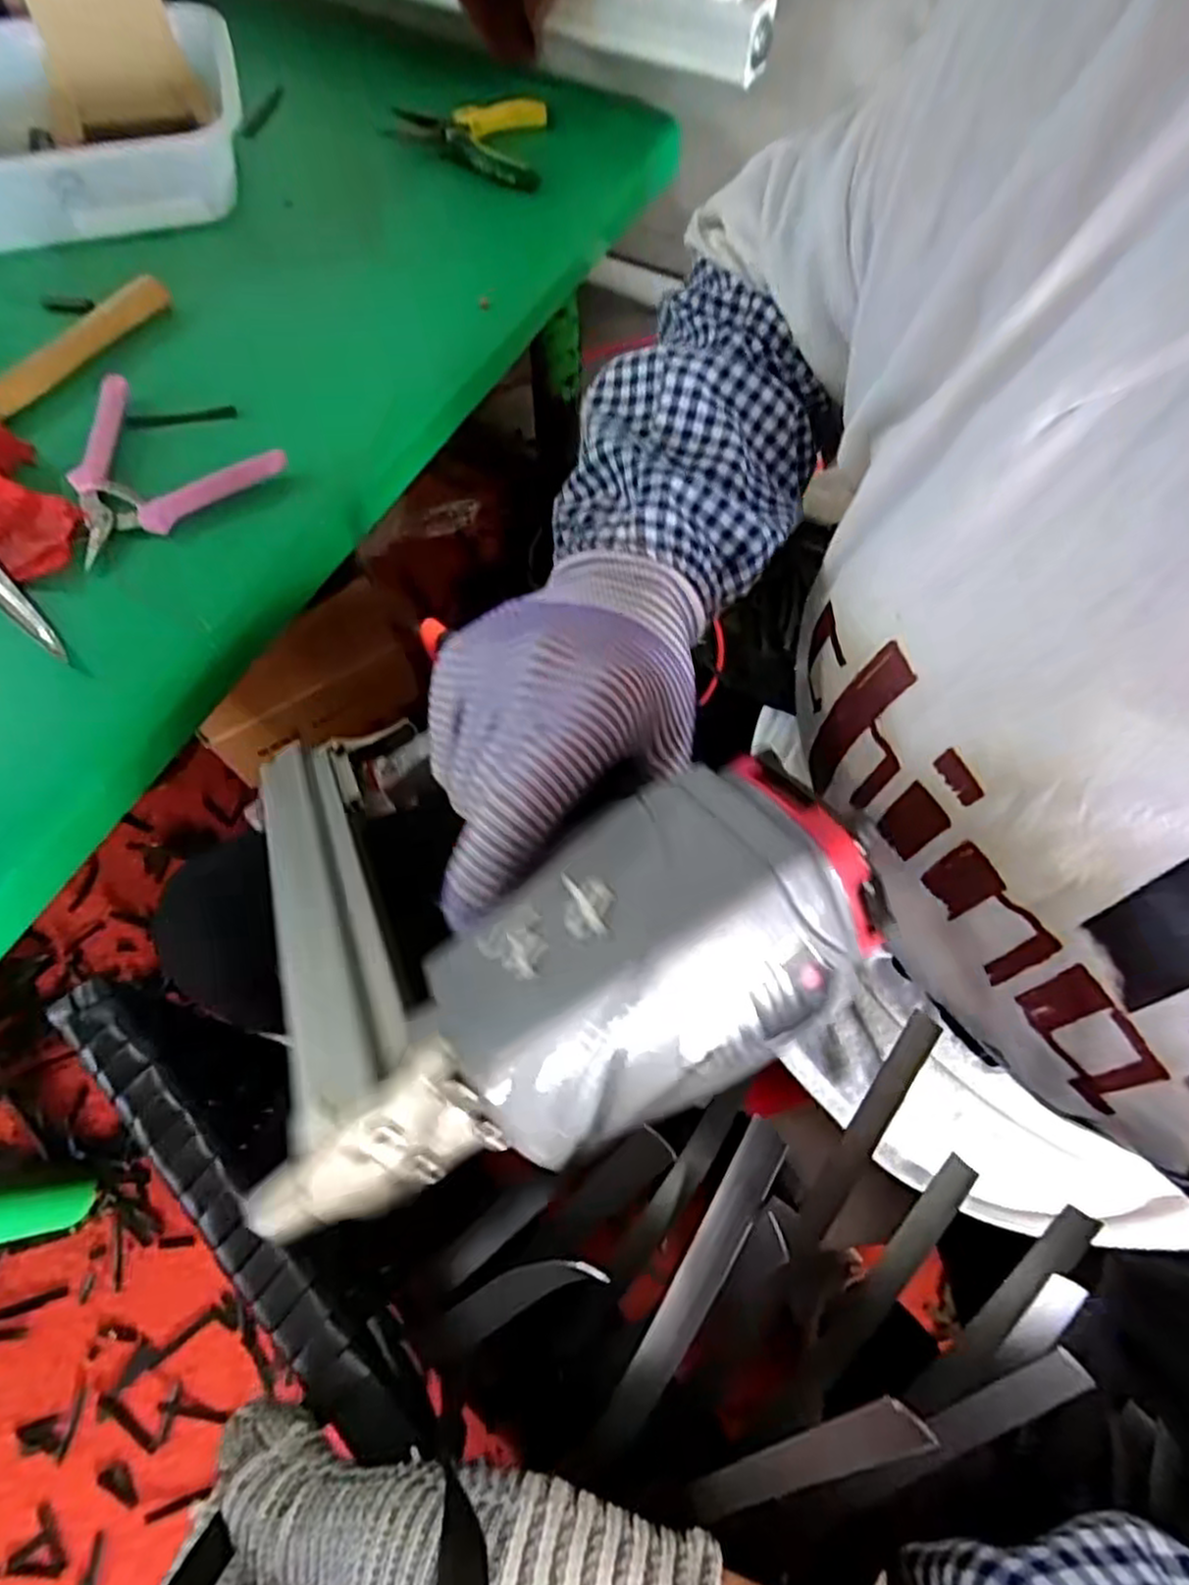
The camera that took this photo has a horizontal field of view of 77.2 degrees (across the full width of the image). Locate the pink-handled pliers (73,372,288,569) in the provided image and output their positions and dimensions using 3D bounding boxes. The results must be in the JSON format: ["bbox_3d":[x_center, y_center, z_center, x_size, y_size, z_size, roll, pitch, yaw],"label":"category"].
[{"bbox_3d":[-0.296,-0.228,0.497,0.134,0.032,0.118,-35,71,-13],"label":"pink-handled pliers"}]

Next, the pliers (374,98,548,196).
[{"bbox_3d":[-0.114,-0.586,0.665,0.135,0.030,0.107,4,64,1],"label":"pliers"}]

